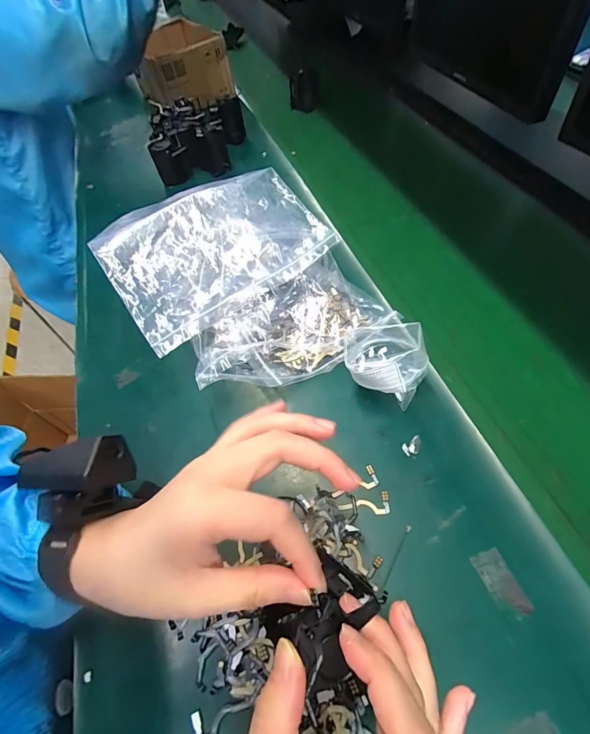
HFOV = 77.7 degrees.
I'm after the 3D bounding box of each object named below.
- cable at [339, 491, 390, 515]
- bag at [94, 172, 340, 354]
[{"bbox_3d":[0.058,0.116,0.300,0.042,0.004,0.017,-15,56,-6],"label":"cable"},{"bbox_3d":[-0.086,-0.132,0.398,0.223,0.020,0.156,-32,76,-14],"label":"bag"}]

